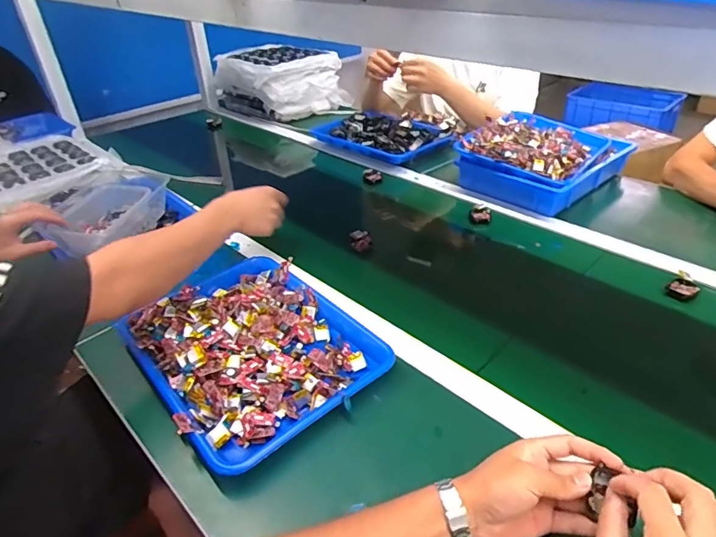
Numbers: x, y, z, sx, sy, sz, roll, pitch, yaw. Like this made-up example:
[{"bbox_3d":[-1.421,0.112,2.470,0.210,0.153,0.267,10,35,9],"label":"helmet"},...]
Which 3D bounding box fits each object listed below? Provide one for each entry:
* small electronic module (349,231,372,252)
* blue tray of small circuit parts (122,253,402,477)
[{"bbox_3d":[0.006,-0.050,0.875,0.037,0.025,0.035,-4,36,-4],"label":"small electronic module"},{"bbox_3d":[-0.144,0.096,0.638,0.333,0.048,0.262,29,45,35],"label":"blue tray of small circuit parts"}]

